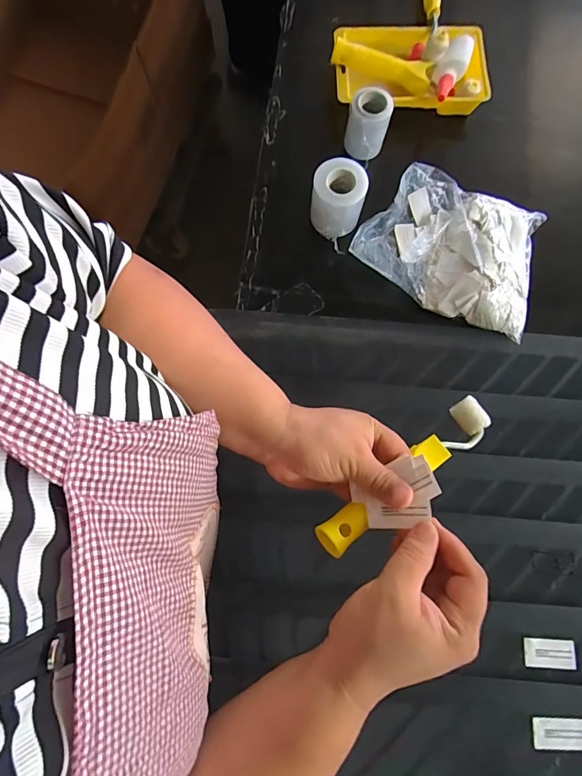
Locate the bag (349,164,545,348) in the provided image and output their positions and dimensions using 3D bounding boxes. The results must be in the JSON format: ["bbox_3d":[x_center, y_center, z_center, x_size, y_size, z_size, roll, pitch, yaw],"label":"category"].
[{"bbox_3d":[0.208,-0.181,0.498,0.226,0.047,0.175,29,76,6],"label":"bag"}]

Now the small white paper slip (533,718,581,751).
[{"bbox_3d":[0.259,0.333,0.386,0.052,0.004,0.025,3,67,-1],"label":"small white paper slip"}]

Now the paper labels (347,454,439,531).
[{"bbox_3d":[0.082,0.083,0.310,0.063,0.010,0.045,-28,68,17],"label":"paper labels"}]

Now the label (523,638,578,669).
[{"bbox_3d":[0.263,0.270,0.408,0.053,0.004,0.025,4,68,-2],"label":"label"}]

